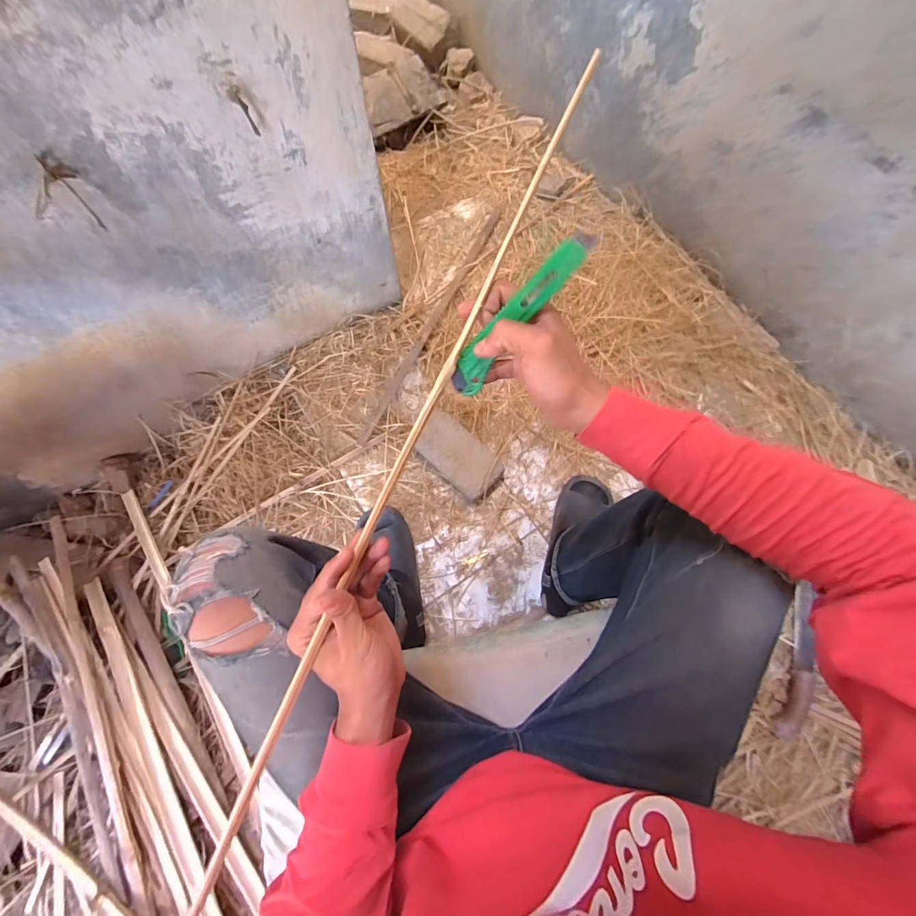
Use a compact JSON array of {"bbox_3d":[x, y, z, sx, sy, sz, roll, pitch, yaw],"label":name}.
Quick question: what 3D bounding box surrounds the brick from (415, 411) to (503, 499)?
[{"bbox_3d":[-0.003,-0.006,0.929,0.206,0.061,0.108,43,76,12],"label":"brick"}]

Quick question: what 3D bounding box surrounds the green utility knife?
[{"bbox_3d":[0.047,-0.113,0.337,0.151,0.010,0.028,-46,75,24],"label":"green utility knife"}]

